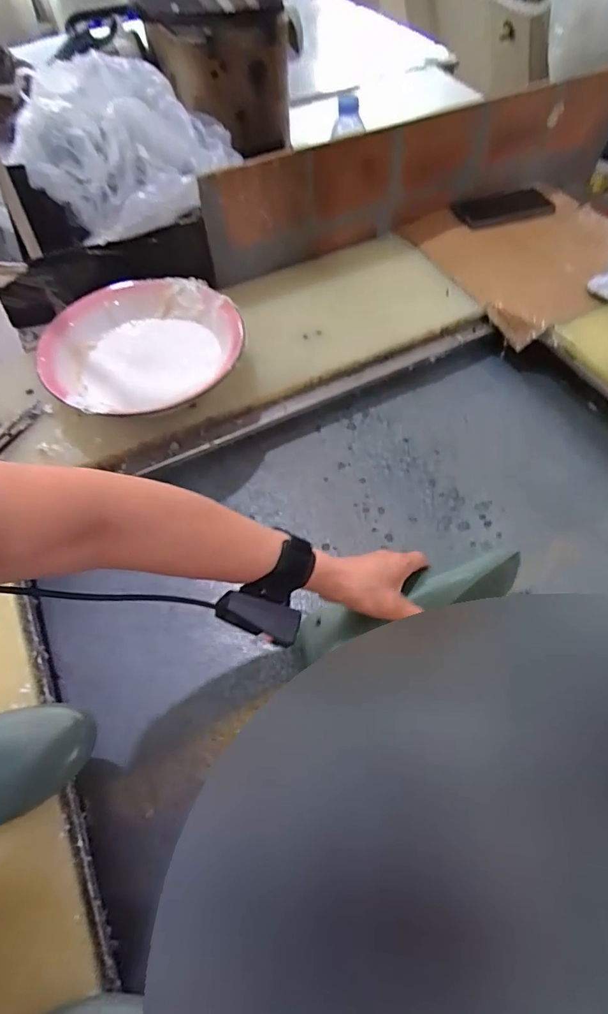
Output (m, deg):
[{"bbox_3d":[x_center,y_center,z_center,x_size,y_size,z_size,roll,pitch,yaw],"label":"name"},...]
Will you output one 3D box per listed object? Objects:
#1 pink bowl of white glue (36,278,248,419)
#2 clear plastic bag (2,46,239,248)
[{"bbox_3d":[-0.211,-0.211,0.667,0.256,0.056,0.238,-2,57,2],"label":"pink bowl of white glue"},{"bbox_3d":[-0.249,-0.523,0.721,0.277,0.134,0.260,-13,57,-5],"label":"clear plastic bag"}]

